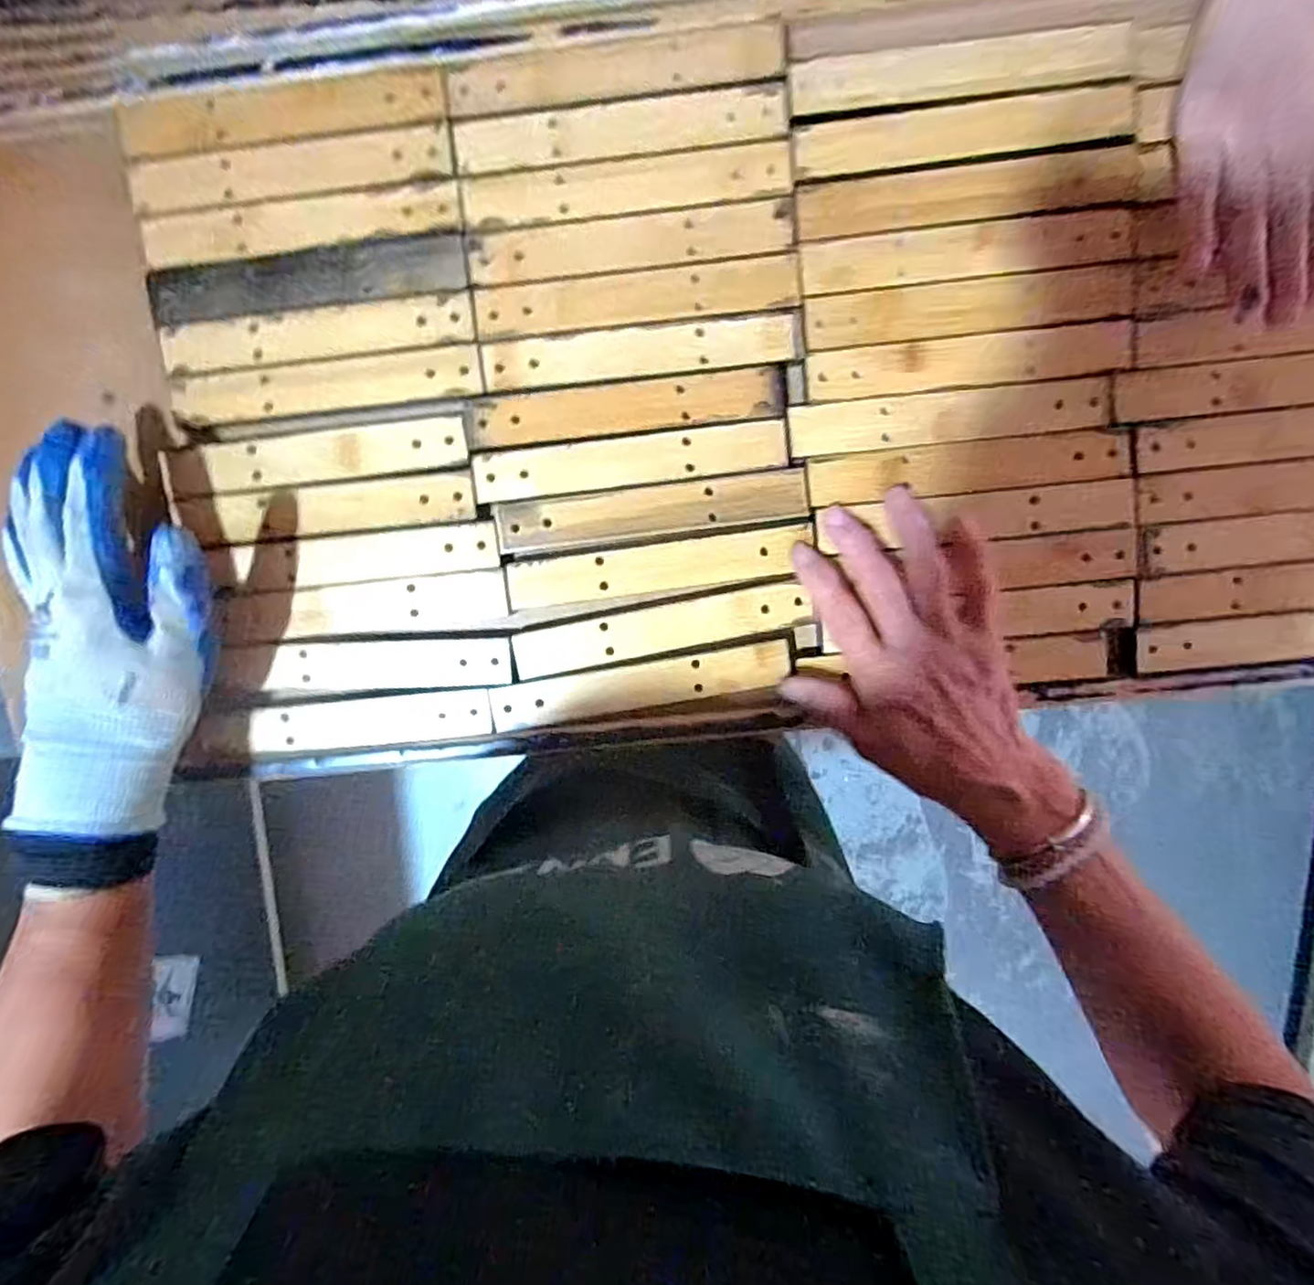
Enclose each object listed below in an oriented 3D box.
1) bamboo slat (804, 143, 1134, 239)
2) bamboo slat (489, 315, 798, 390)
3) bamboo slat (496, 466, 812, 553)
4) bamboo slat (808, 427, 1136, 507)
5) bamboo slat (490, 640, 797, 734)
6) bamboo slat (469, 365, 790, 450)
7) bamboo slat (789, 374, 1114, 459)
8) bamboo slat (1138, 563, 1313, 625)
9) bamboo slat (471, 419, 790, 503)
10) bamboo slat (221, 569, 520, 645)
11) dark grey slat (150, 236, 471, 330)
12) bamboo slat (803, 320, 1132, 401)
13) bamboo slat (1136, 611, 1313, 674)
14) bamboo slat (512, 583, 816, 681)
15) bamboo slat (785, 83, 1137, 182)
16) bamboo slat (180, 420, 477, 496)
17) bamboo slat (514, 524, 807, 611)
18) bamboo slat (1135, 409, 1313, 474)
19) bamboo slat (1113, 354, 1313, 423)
[{"bbox_3d":[0.167,-0.242,0.351,0.178,0.007,0.028,-7,96,1],"label":"bamboo slat"},{"bbox_3d":[-0.010,-0.161,0.362,0.171,0.004,0.026,-5,96,1],"label":"bamboo slat"},{"bbox_3d":[-0.003,-0.076,0.381,0.179,0.004,0.028,-7,96,1],"label":"bamboo slat"},{"bbox_3d":[0.180,-0.101,0.374,0.182,0.004,0.028,-6,96,2],"label":"bamboo slat"},{"bbox_3d":[-0.010,0.028,0.391,0.178,0.007,0.031,-10,96,2],"label":"bamboo slat"},{"bbox_3d":[-0.017,-0.134,0.374,0.179,0.004,0.027,-5,96,1],"label":"bamboo slat"},{"bbox_3d":[0.163,-0.126,0.364,0.175,0.004,0.028,-6,96,1],"label":"bamboo slat"},{"bbox_3d":[0.363,-0.031,0.368,0.175,0.007,0.026,-5,96,1],"label":"bamboo slat"},{"bbox_3d":[-0.015,-0.104,0.378,0.179,0.004,0.027,-6,96,1],"label":"bamboo slat"},{"bbox_3d":[-0.171,-0.020,0.383,0.166,0.006,0.033,-4,96,1],"label":"bamboo slat"},{"bbox_3d":[-0.191,-0.201,0.361,0.172,0.004,0.029,-6,96,1],"label":"dark grey slat"},{"bbox_3d":[0.173,-0.155,0.358,0.174,0.004,0.026,-5,96,1],"label":"bamboo slat"},{"bbox_3d":[0.364,-0.003,0.373,0.176,0.006,0.028,-5,96,1],"label":"bamboo slat"},{"bbox_3d":[0.002,-0.008,0.388,0.176,0.004,0.027,-11,96,2],"label":"bamboo slat"},{"bbox_3d":[0.164,-0.274,0.349,0.178,0.006,0.025,-8,96,2],"label":"bamboo slat"},{"bbox_3d":[-0.195,-0.105,0.371,0.173,0.004,0.026,-5,96,1],"label":"bamboo slat"},{"bbox_3d":[0.001,-0.043,0.386,0.176,0.005,0.028,-8,96,1],"label":"bamboo slat"},{"bbox_3d":[0.359,-0.116,0.362,0.182,0.008,0.025,-6,96,1],"label":"bamboo slat"},{"bbox_3d":[0.343,-0.142,0.353,0.180,0.006,0.027,-5,96,1],"label":"bamboo slat"}]

